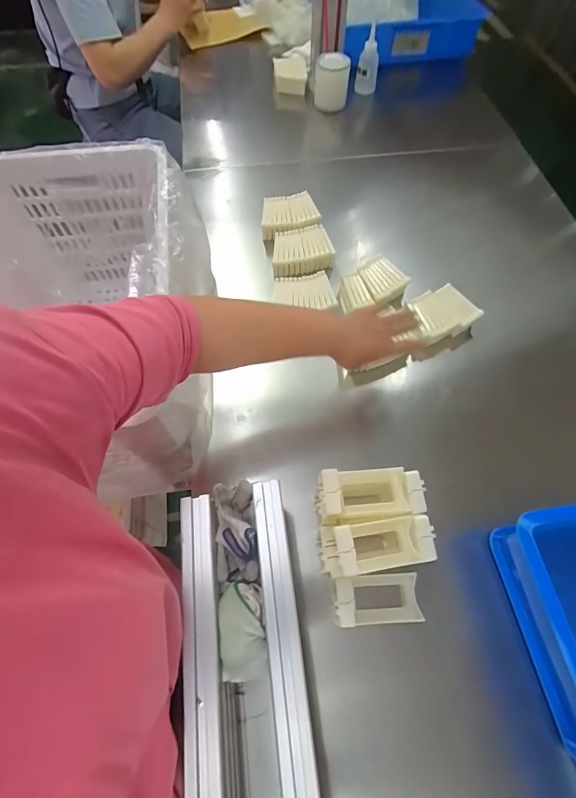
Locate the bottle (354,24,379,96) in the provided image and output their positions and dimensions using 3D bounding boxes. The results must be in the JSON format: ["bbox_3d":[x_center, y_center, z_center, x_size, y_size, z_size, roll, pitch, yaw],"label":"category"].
[{"bbox_3d":[0.201,-0.841,0.936,0.052,0.126,0.058,6,64,3],"label":"bottle"}]

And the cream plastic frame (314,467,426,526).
[{"bbox_3d":[0.092,0.117,0.448,0.132,0.059,0.054,1,63,-16],"label":"cream plastic frame"}]

